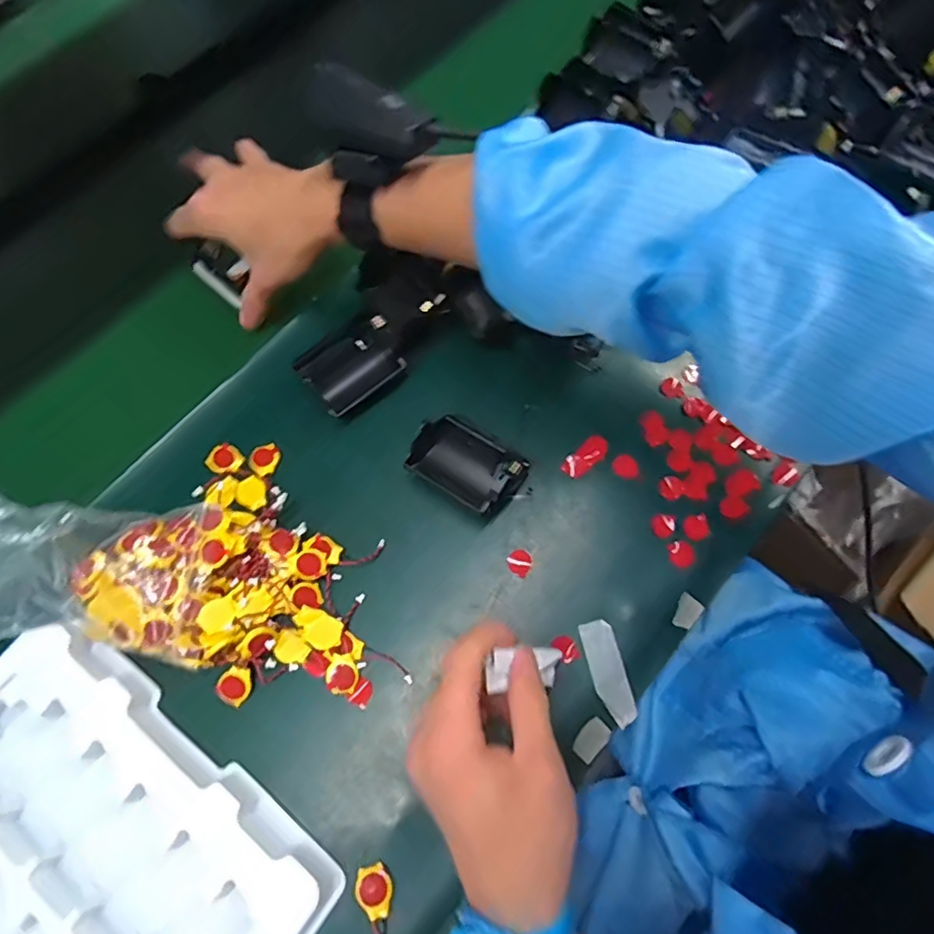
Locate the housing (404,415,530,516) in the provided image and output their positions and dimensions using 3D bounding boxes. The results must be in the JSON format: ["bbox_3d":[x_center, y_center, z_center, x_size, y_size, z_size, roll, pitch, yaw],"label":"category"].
[{"bbox_3d":[-0.001,-0.002,0.387,0.074,0.024,0.054,30,74,15],"label":"housing"}]

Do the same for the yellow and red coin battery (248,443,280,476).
[{"bbox_3d":[-0.144,-0.006,0.407,0.023,0.004,0.022,38,76,17],"label":"yellow and red coin battery"}]

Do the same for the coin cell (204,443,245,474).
[{"bbox_3d":[-0.174,-0.006,0.407,0.024,0.004,0.022,-1,69,4],"label":"coin cell"}]

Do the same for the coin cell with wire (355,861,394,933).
[{"bbox_3d":[-0.049,0.249,0.306,0.019,0.010,0.057,-7,68,1],"label":"coin cell with wire"}]

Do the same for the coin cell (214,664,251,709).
[{"bbox_3d":[-0.144,0.135,0.353,0.020,0.004,0.024,37,86,-2],"label":"coin cell"}]

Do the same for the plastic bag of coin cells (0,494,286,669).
[{"bbox_3d":[-0.213,0.067,0.348,0.188,0.064,0.097,5,71,4],"label":"plastic bag of coin cells"}]

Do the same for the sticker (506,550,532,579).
[{"bbox_3d":[0.035,0.063,0.373,0.017,0.004,0.015,41,77,17],"label":"sticker"}]

